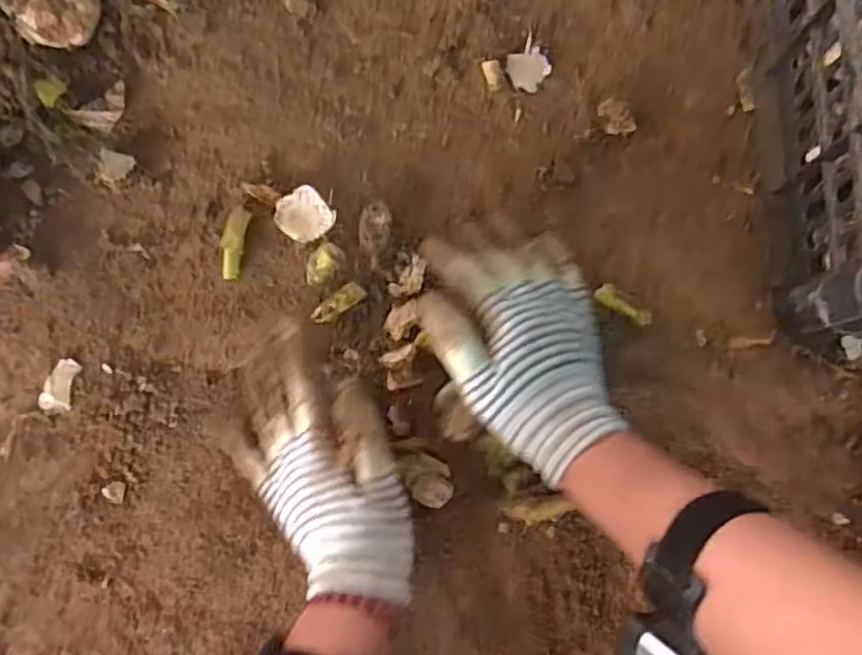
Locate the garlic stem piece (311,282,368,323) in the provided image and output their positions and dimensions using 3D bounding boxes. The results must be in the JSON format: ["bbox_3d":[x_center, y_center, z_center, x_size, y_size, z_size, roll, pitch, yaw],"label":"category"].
[{"bbox_3d":[-0.063,-0.016,0.447,0.040,0.014,0.013,-35,86,-3],"label":"garlic stem piece"}]

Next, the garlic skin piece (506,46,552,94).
[{"bbox_3d":[0.070,-0.185,0.464,0.030,0.004,0.030,0,85,0],"label":"garlic skin piece"}]

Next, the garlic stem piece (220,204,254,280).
[{"bbox_3d":[-0.137,-0.059,0.455,0.014,0.011,0.052,10,85,1],"label":"garlic stem piece"}]

